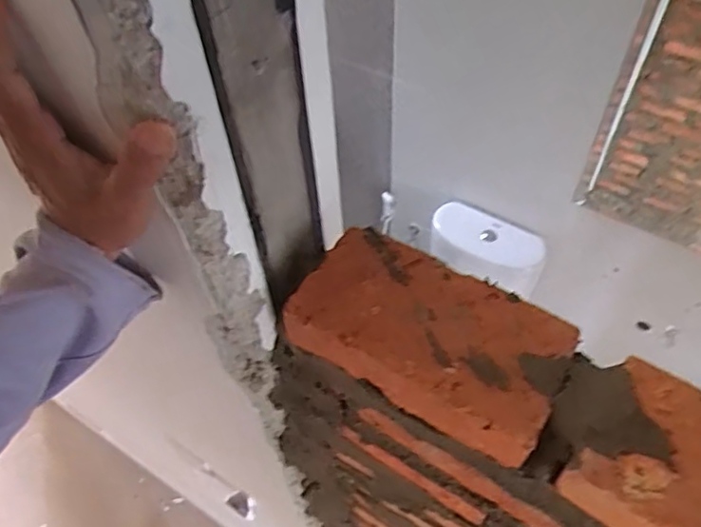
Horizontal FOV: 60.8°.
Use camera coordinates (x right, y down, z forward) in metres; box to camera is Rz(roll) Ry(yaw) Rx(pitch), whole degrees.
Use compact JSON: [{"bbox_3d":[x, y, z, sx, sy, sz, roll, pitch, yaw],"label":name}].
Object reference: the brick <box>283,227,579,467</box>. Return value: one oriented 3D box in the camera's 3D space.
[{"bbox_3d":[0.057,0.052,0.433,0.185,0.049,0.096,26,58,20],"label":"brick"}]

